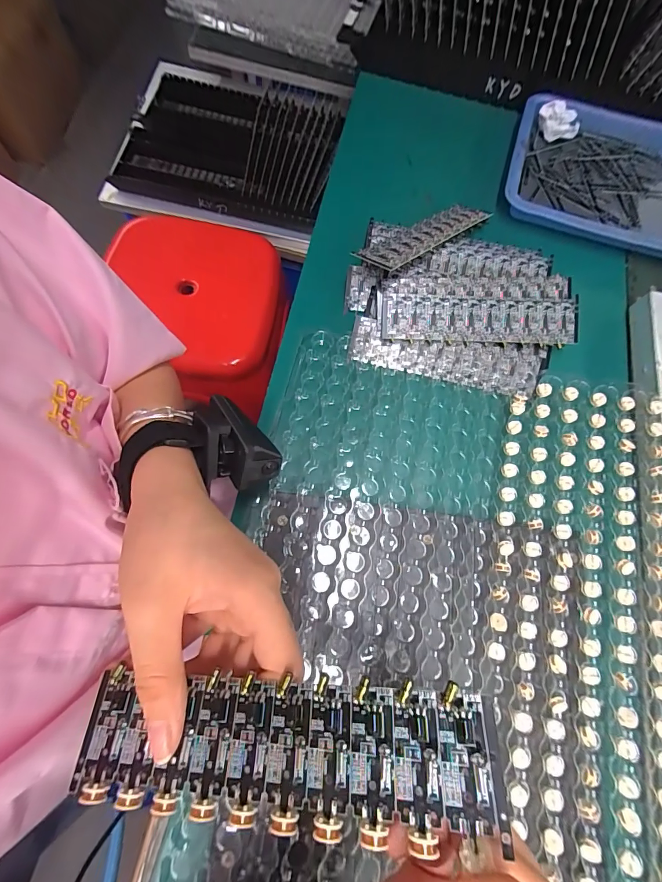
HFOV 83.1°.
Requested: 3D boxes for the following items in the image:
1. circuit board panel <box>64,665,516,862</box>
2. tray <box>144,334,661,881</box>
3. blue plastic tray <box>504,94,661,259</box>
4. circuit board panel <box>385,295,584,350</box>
[{"bbox_3d":[-0.024,0.116,0.141,0.162,0.004,0.044,-5,59,13],"label":"circuit board panel"},{"bbox_3d":[0.079,0.141,0.239,0.303,0.014,0.412,11,73,2],"label":"tray"},{"bbox_3d":[0.291,-0.267,0.385,0.214,0.034,0.167,18,73,0],"label":"blue plastic tray"},{"bbox_3d":[0.126,-0.102,0.315,0.164,0.004,0.039,0,91,-2],"label":"circuit board panel"}]

